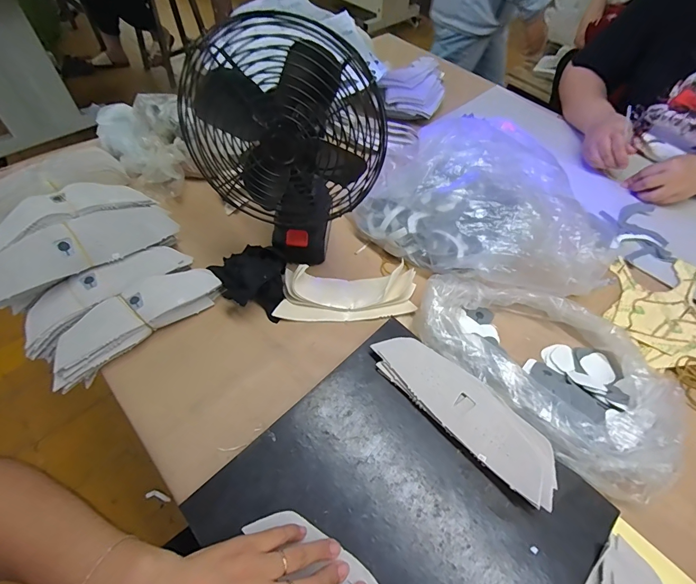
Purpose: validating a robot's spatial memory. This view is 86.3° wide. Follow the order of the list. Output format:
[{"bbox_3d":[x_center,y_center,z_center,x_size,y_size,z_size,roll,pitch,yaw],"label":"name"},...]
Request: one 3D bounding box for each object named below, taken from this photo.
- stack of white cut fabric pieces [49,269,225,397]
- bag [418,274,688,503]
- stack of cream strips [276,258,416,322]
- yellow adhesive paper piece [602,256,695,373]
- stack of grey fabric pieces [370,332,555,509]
[{"bbox_3d":[-0.265,0.031,0.466,0.207,0.043,0.059,-35,64,-23],"label":"stack of white cut fabric pieces"},{"bbox_3d":[0.238,0.081,0.448,0.174,0.052,0.301,-36,64,-24],"label":"bag"},{"bbox_3d":[-0.002,0.002,0.505,0.192,0.040,0.064,-3,56,-4],"label":"stack of cream strips"},{"bbox_3d":[0.440,0.018,0.527,0.125,0.009,0.209,21,57,11],"label":"yellow adhesive paper piece"},{"bbox_3d":[0.123,0.121,0.400,0.066,0.033,0.213,-38,65,-25],"label":"stack of grey fabric pieces"}]

